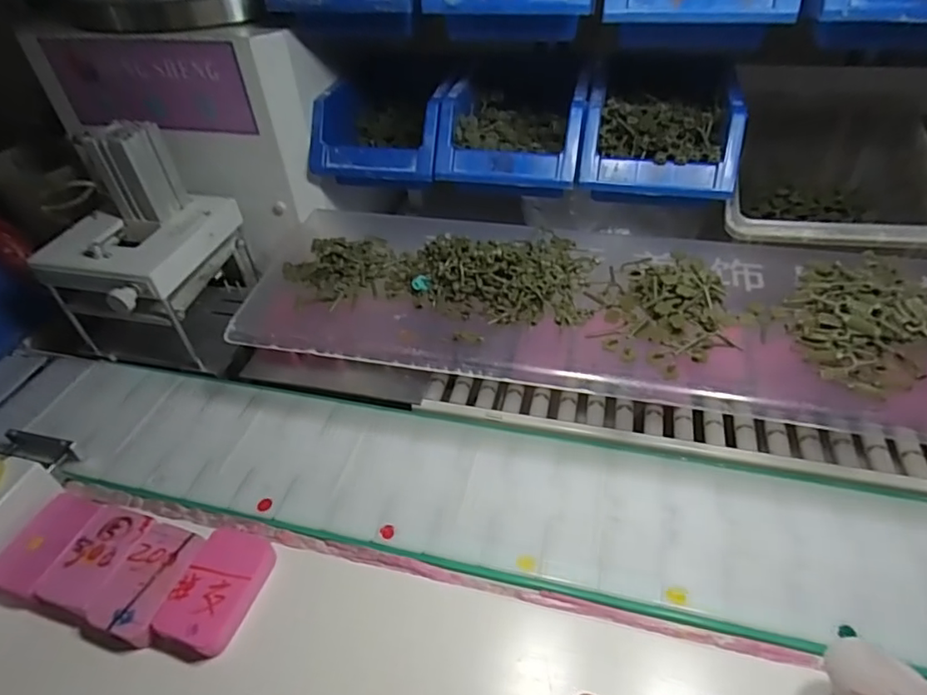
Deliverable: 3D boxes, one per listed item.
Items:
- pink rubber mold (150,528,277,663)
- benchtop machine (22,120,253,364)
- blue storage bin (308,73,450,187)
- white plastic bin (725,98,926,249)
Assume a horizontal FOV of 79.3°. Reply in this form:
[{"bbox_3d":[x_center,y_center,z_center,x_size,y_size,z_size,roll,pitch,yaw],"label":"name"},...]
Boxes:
[{"bbox_3d":[-0.159,0.156,0.363,0.049,0.017,0.079,11,48,16],"label":"pink rubber mold"},{"bbox_3d":[-0.293,-0.093,0.512,0.130,0.176,0.152,12,46,16],"label":"benchtop machine"},{"bbox_3d":[-0.070,-0.219,0.542,0.123,0.069,0.144,9,45,13],"label":"blue storage bin"},{"bbox_3d":[0.321,-0.139,0.511,0.155,0.086,0.236,13,46,17],"label":"white plastic bin"}]

